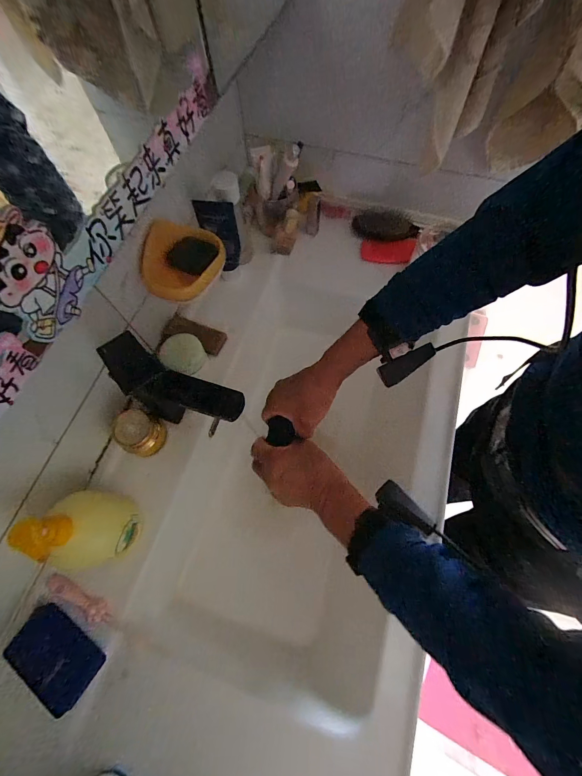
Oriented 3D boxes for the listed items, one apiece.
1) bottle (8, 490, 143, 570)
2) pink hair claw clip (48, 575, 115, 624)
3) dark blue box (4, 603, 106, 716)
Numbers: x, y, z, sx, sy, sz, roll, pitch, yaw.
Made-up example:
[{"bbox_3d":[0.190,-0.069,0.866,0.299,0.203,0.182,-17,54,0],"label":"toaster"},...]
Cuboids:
[{"bbox_3d":[-0.237,0.159,0.366,0.073,0.146,0.080,4,68,3],"label":"bottle"},{"bbox_3d":[-0.265,0.265,0.404,0.088,0.012,0.020,34,73,0],"label":"pink hair claw clip"},{"bbox_3d":[-0.279,0.315,0.379,0.107,0.013,0.065,29,72,13],"label":"dark blue box"}]

